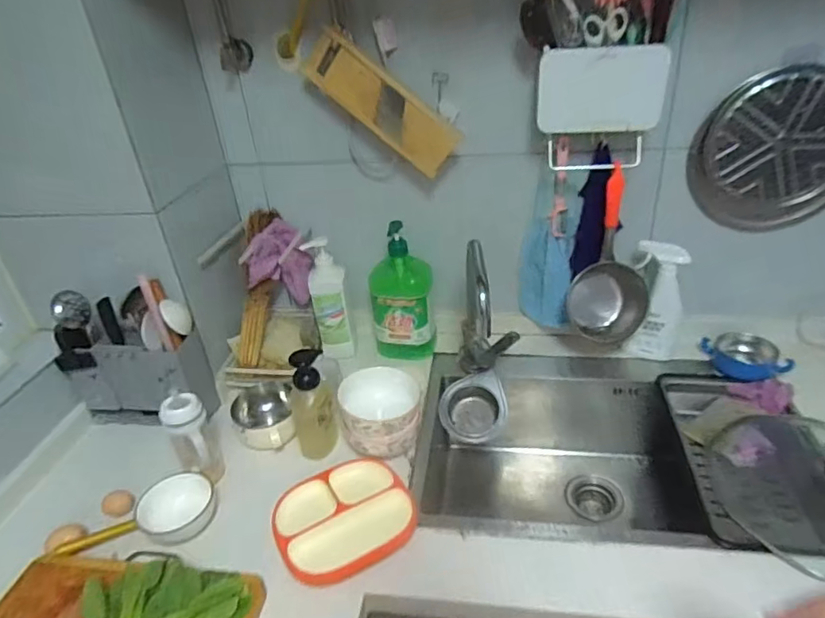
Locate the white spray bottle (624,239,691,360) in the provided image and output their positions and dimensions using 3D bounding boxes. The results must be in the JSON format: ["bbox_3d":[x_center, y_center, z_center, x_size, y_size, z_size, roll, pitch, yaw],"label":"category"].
[{"bbox_3d":[0.483,-0.016,1.069,0.091,0.250,0.056,20,40,35],"label":"white spray bottle"}]

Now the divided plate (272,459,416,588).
[{"bbox_3d":[-0.104,0.314,0.830,0.201,0.037,0.167,-21,35,-24],"label":"divided plate"}]

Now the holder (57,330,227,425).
[{"bbox_3d":[-0.523,0.150,1.062,0.242,0.211,0.088,-1,32,8],"label":"holder"}]

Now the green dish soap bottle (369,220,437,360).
[{"bbox_3d":[-0.022,-0.033,1.149,0.130,0.294,0.104,-6,32,-1],"label":"green dish soap bottle"}]

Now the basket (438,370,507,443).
[{"bbox_3d":[0.126,0.209,1.126,0.148,0.075,0.130,-27,75,-10],"label":"basket"}]

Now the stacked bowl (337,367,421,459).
[{"bbox_3d":[-0.053,0.179,0.933,0.134,0.094,0.128,-4,32,3],"label":"stacked bowl"}]

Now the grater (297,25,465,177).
[{"bbox_3d":[-0.050,-0.363,0.969,0.290,0.109,0.045,36,38,-8],"label":"grater"}]

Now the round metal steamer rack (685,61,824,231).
[{"bbox_3d":[0.627,-0.274,0.941,0.259,0.263,0.059,8,34,20],"label":"round metal steamer rack"}]

